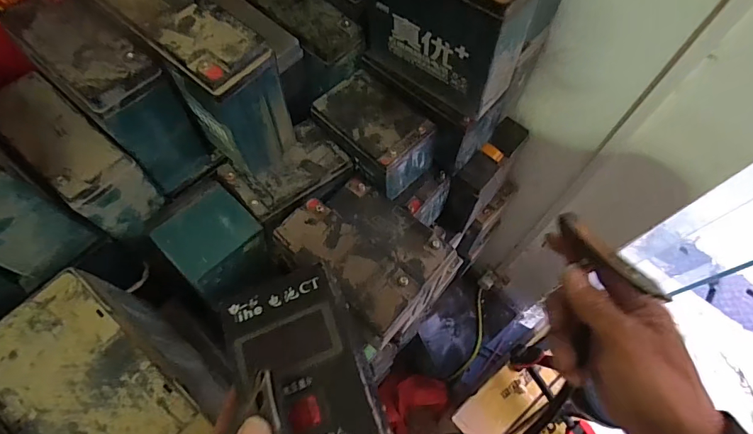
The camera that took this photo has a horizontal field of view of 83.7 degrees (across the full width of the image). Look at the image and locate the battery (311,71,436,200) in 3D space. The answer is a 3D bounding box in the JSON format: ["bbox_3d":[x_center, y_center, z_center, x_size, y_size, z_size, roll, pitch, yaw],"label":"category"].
[{"bbox_3d":[-0.004,-0.118,0.593,0.105,0.092,0.158,-42,72,-16],"label":"battery"}]

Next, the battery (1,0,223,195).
[{"bbox_3d":[-0.298,-0.140,0.492,0.177,0.173,0.086,40,72,17],"label":"battery"}]

